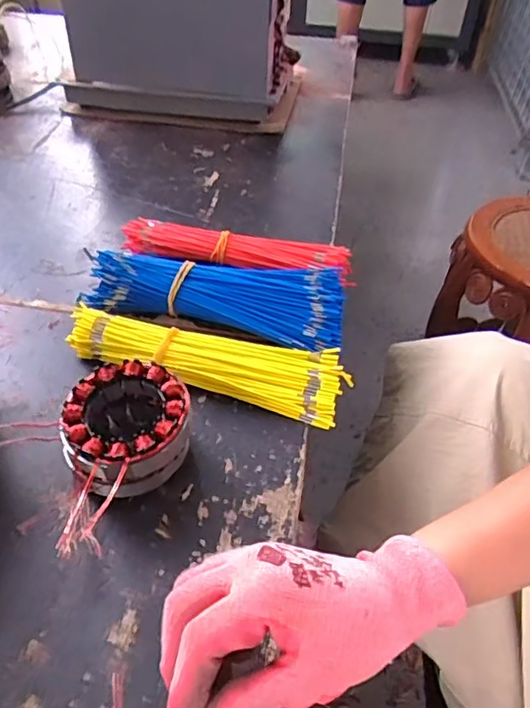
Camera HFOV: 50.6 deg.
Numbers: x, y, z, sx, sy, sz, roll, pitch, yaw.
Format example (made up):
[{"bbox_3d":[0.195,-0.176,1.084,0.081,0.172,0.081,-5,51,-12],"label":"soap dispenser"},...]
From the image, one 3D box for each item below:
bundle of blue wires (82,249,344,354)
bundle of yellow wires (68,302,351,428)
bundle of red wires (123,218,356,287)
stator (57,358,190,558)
[{"bbox_3d":[-0.046,-0.057,0.544,0.245,0.045,0.096,9,45,6],"label":"bundle of blue wires"},{"bbox_3d":[-0.050,0.003,0.494,0.240,0.031,0.066,14,46,11],"label":"bundle of yellow wires"},{"bbox_3d":[-0.031,-0.107,0.601,0.242,0.030,0.051,9,45,6],"label":"bundle of red wires"},{"bbox_3d":[-0.098,0.060,0.406,0.083,0.067,0.087,-5,45,-8],"label":"stator"}]

